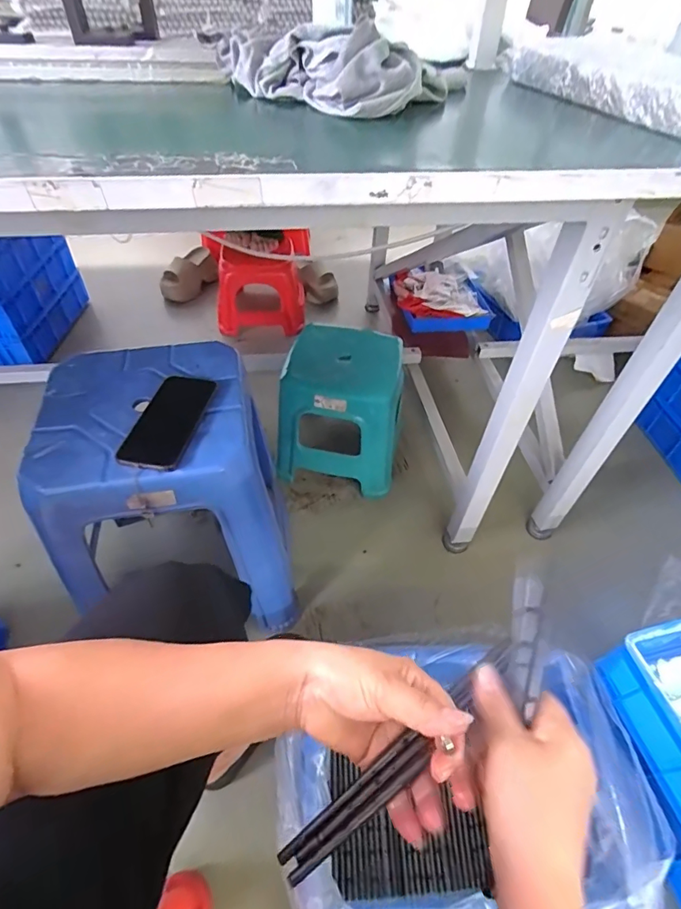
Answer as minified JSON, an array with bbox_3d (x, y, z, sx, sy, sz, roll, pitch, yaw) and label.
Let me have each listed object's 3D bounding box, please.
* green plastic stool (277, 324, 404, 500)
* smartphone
[{"bbox_3d":[0.009,-0.101,1.045,0.248,0.273,0.242,11,49,5],"label":"green plastic stool"},{"bbox_3d":[-0.224,-0.048,0.601,0.083,0.014,0.159,10,49,5],"label":"smartphone"}]

